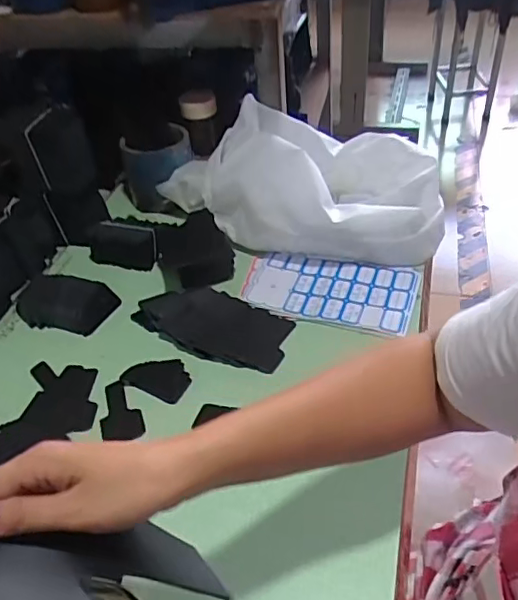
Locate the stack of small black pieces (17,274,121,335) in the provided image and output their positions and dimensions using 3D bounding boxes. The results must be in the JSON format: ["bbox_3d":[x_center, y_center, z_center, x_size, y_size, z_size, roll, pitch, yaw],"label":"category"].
[{"bbox_3d":[-0.255,0.001,0.733,0.135,0.024,0.075,8,45,14],"label":"stack of small black pieces"}]

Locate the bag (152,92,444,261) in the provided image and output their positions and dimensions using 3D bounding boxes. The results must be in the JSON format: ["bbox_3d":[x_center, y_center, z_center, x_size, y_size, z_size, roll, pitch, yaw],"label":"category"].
[{"bbox_3d":[0.055,-0.170,0.802,0.390,0.136,0.226,4,45,10],"label":"bag"}]

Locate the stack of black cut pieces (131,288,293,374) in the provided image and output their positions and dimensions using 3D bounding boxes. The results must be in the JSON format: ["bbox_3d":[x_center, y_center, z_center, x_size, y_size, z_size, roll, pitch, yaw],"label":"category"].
[{"bbox_3d":[-0.059,0.027,0.688,0.192,0.019,0.098,15,47,20],"label":"stack of black cut pieces"}]

